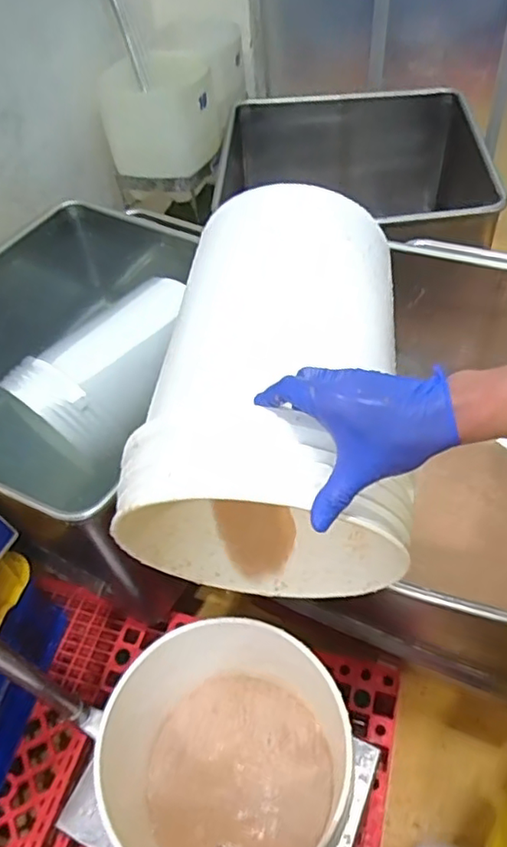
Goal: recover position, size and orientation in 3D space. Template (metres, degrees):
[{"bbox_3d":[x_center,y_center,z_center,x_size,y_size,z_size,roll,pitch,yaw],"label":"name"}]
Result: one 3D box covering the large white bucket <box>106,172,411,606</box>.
[{"bbox_3d":[0.032,-0.020,0.678,0.263,0.315,0.382,4,51,10],"label":"large white bucket"}]

